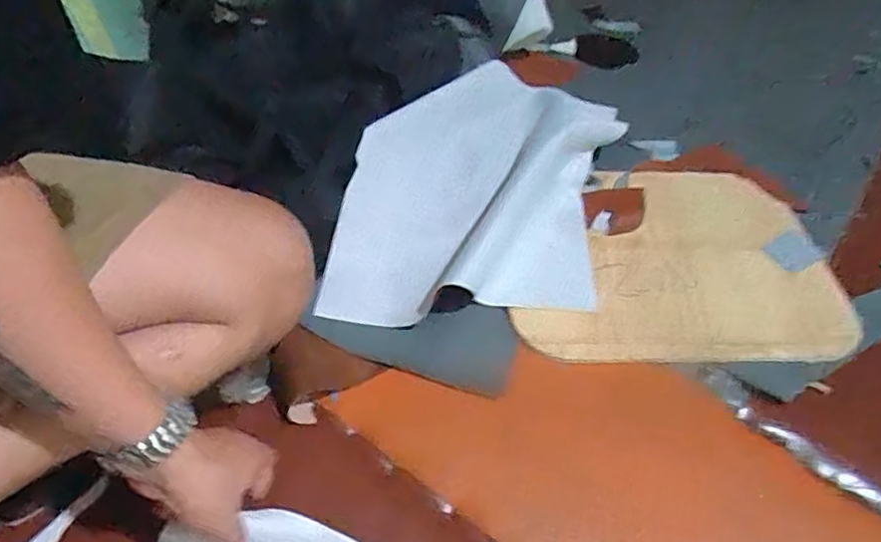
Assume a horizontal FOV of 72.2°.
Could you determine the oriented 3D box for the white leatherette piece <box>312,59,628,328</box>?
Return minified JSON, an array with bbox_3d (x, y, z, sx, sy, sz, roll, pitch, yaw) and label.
[{"bbox_3d":[0.067,-0.133,0.812,0.316,0.069,0.548,14,49,8],"label":"white leatherette piece"}]

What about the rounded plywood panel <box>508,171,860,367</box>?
[{"bbox_3d":[0.293,-0.025,0.779,0.410,0.010,0.323,0,48,-5],"label":"rounded plywood panel"}]

